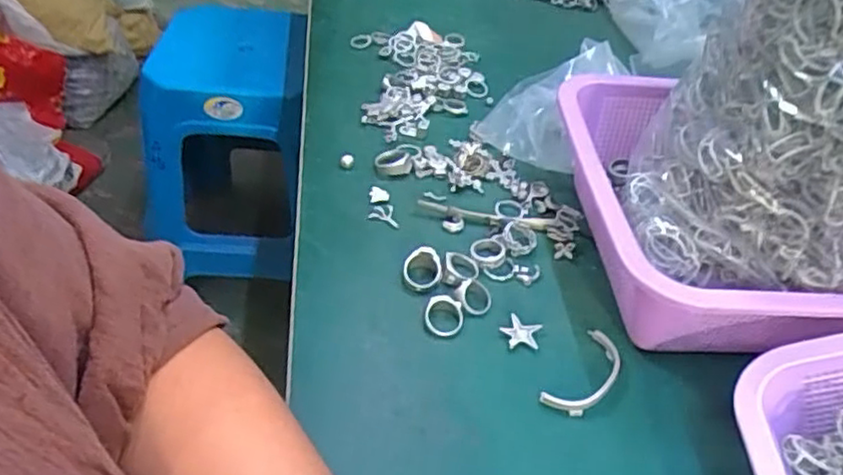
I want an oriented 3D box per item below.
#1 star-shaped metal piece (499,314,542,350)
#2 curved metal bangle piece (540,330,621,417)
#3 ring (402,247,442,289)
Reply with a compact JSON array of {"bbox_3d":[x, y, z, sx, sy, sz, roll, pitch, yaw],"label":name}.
[{"bbox_3d":[0.060,0.058,0.402,0.023,0.005,0.023,23,46,19],"label":"star-shaped metal piece"},{"bbox_3d":[0.095,0.076,0.379,0.027,0.005,0.069,29,48,24],"label":"curved metal bangle piece"},{"bbox_3d":[0.001,0.020,0.426,0.026,0.008,0.026,2,82,-5],"label":"ring"}]

